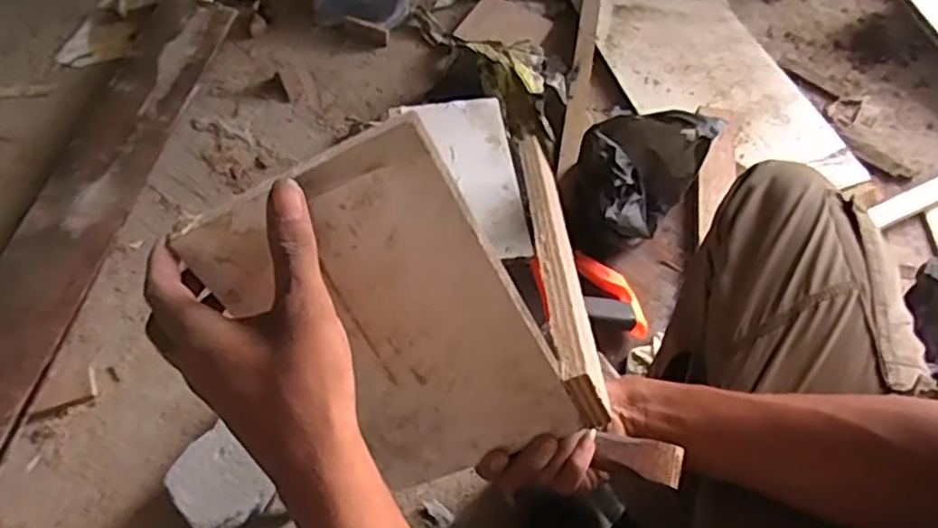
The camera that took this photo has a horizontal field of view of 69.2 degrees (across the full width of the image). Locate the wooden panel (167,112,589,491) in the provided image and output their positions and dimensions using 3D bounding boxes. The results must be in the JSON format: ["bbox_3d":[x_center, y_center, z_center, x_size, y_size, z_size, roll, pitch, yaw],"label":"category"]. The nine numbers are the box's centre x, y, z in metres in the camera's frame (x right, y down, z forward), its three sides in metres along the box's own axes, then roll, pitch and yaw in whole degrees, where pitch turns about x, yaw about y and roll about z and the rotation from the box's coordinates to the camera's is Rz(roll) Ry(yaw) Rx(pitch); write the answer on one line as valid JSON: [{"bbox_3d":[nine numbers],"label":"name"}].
[{"bbox_3d":[-0.038,0.043,0.403,0.145,0.238,0.007,-23,34,14],"label":"wooden panel"}]

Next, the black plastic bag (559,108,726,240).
[{"bbox_3d":[0.200,-0.104,0.848,0.122,0.158,0.165,36,66,16],"label":"black plastic bag"}]

